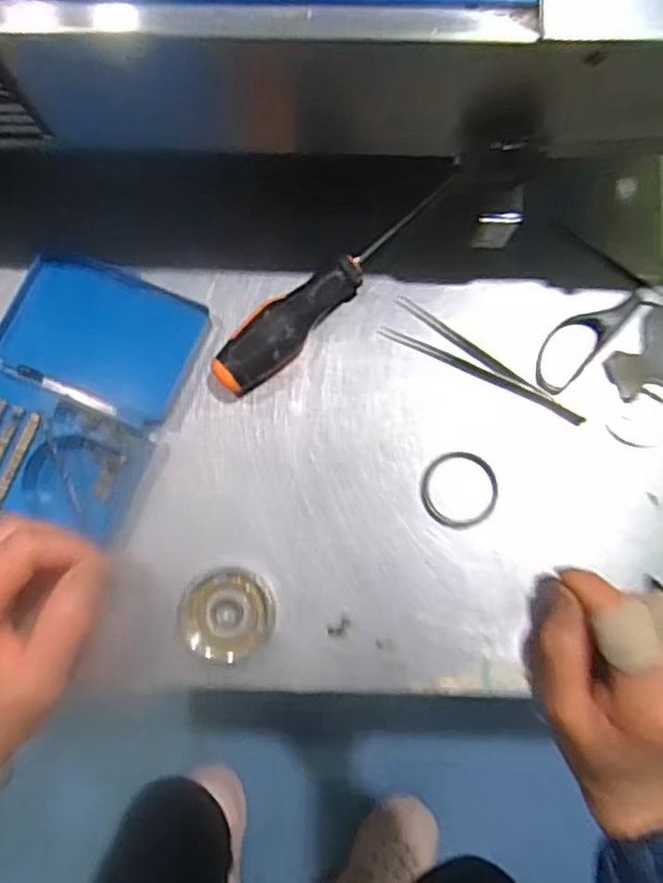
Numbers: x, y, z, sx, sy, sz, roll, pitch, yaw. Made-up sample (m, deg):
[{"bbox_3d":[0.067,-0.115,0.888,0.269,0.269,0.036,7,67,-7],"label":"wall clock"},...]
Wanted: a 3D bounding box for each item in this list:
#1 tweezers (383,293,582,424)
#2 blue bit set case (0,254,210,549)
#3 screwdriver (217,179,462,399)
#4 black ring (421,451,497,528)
[{"bbox_3d":[0.082,-0.039,0.391,0.119,0.006,0.024,36,83,6],"label":"tweezers"},{"bbox_3d":[-0.140,-0.029,0.387,0.103,0.022,0.143,19,83,3],"label":"blue bit set case"},{"bbox_3d":[0.002,-0.090,0.391,0.168,0.031,0.027,-45,84,-5],"label":"screwdriver"},{"bbox_3d":[0.070,0.026,0.386,0.041,0.005,0.042,0,82,0],"label":"black ring"}]

